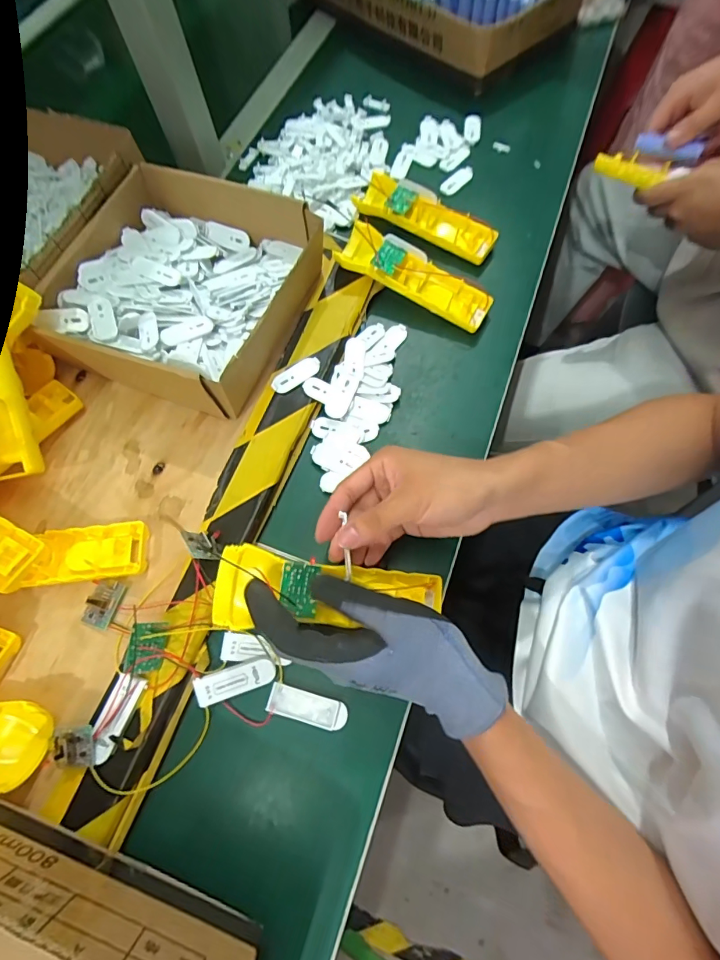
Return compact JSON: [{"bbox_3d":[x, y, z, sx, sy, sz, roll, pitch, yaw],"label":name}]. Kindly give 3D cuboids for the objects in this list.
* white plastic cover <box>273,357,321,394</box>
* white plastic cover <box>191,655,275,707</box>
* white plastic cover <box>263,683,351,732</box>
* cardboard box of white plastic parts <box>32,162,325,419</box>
[{"bbox_3d":[-0.060,-0.099,0.420,0.050,0.005,0.018,-33,71,-11],"label":"white plastic cover"},{"bbox_3d":[-0.092,0.149,0.329,0.057,0.006,0.022,-18,87,-12],"label":"white plastic cover"},{"bbox_3d":[-0.039,0.168,0.327,0.059,0.005,0.020,13,69,7],"label":"white plastic cover"},{"bbox_3d":[-0.168,-0.185,0.427,0.224,0.063,0.215,20,70,10],"label":"cardboard box of white plastic parts"}]

